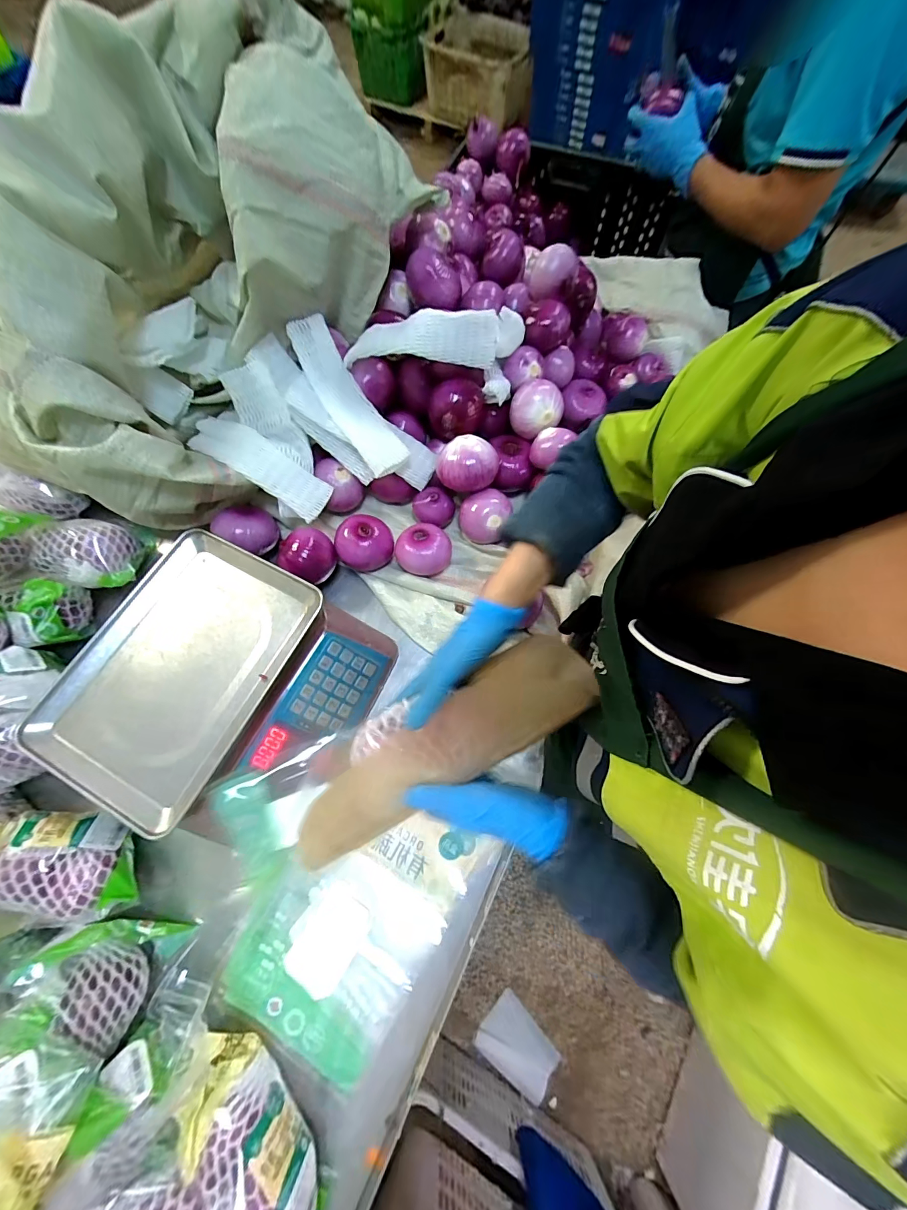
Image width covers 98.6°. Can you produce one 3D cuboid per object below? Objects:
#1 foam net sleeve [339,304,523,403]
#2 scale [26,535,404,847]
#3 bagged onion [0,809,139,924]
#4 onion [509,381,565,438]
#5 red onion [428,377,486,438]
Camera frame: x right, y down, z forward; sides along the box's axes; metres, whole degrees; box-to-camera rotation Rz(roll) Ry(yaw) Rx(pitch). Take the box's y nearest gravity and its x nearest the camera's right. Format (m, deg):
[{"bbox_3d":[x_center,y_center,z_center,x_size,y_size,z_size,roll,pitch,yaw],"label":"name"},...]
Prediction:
[{"bbox_3d":[-0.024,-0.388,0.582,0.260,0.095,0.108,1,72,1],"label":"foam net sleeve"},{"bbox_3d":[-0.301,0.106,0.520,0.341,0.087,0.333,26,74,9],"label":"scale"},{"bbox_3d":[-0.478,0.303,0.454,0.213,0.094,0.105,22,69,-12],"label":"bagged onion"},{"bbox_3d":[0.132,-0.308,0.620,0.079,0.063,0.073,0,72,1],"label":"onion"},{"bbox_3d":[0.006,-0.306,0.624,0.085,0.071,0.077,5,72,3],"label":"red onion"}]

